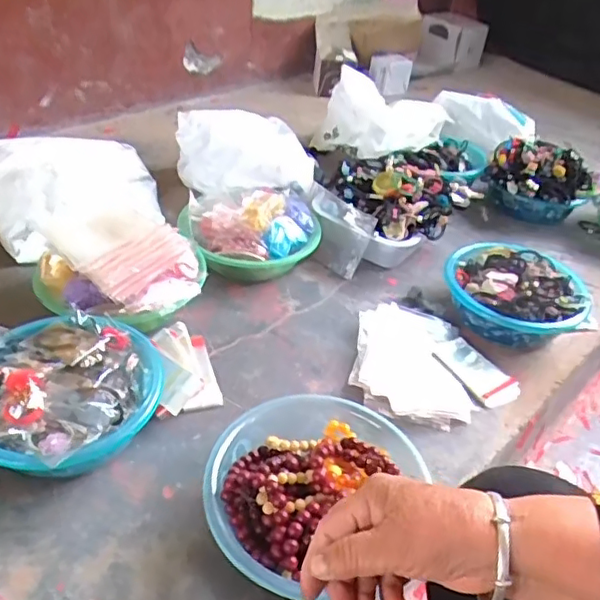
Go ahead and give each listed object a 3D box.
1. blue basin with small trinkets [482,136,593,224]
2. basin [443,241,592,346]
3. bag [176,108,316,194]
[{"bbox_3d":[0.494,-0.252,1.233,0.197,0.131,0.144,6,38,-1],"label":"blue basin with small trinkets"},{"bbox_3d":[0.349,0.003,0.958,0.231,0.086,0.191,12,38,6],"label":"basin"},{"bbox_3d":[-0.107,-0.288,1.212,0.283,0.138,0.284,-1,38,-10],"label":"bag"}]

